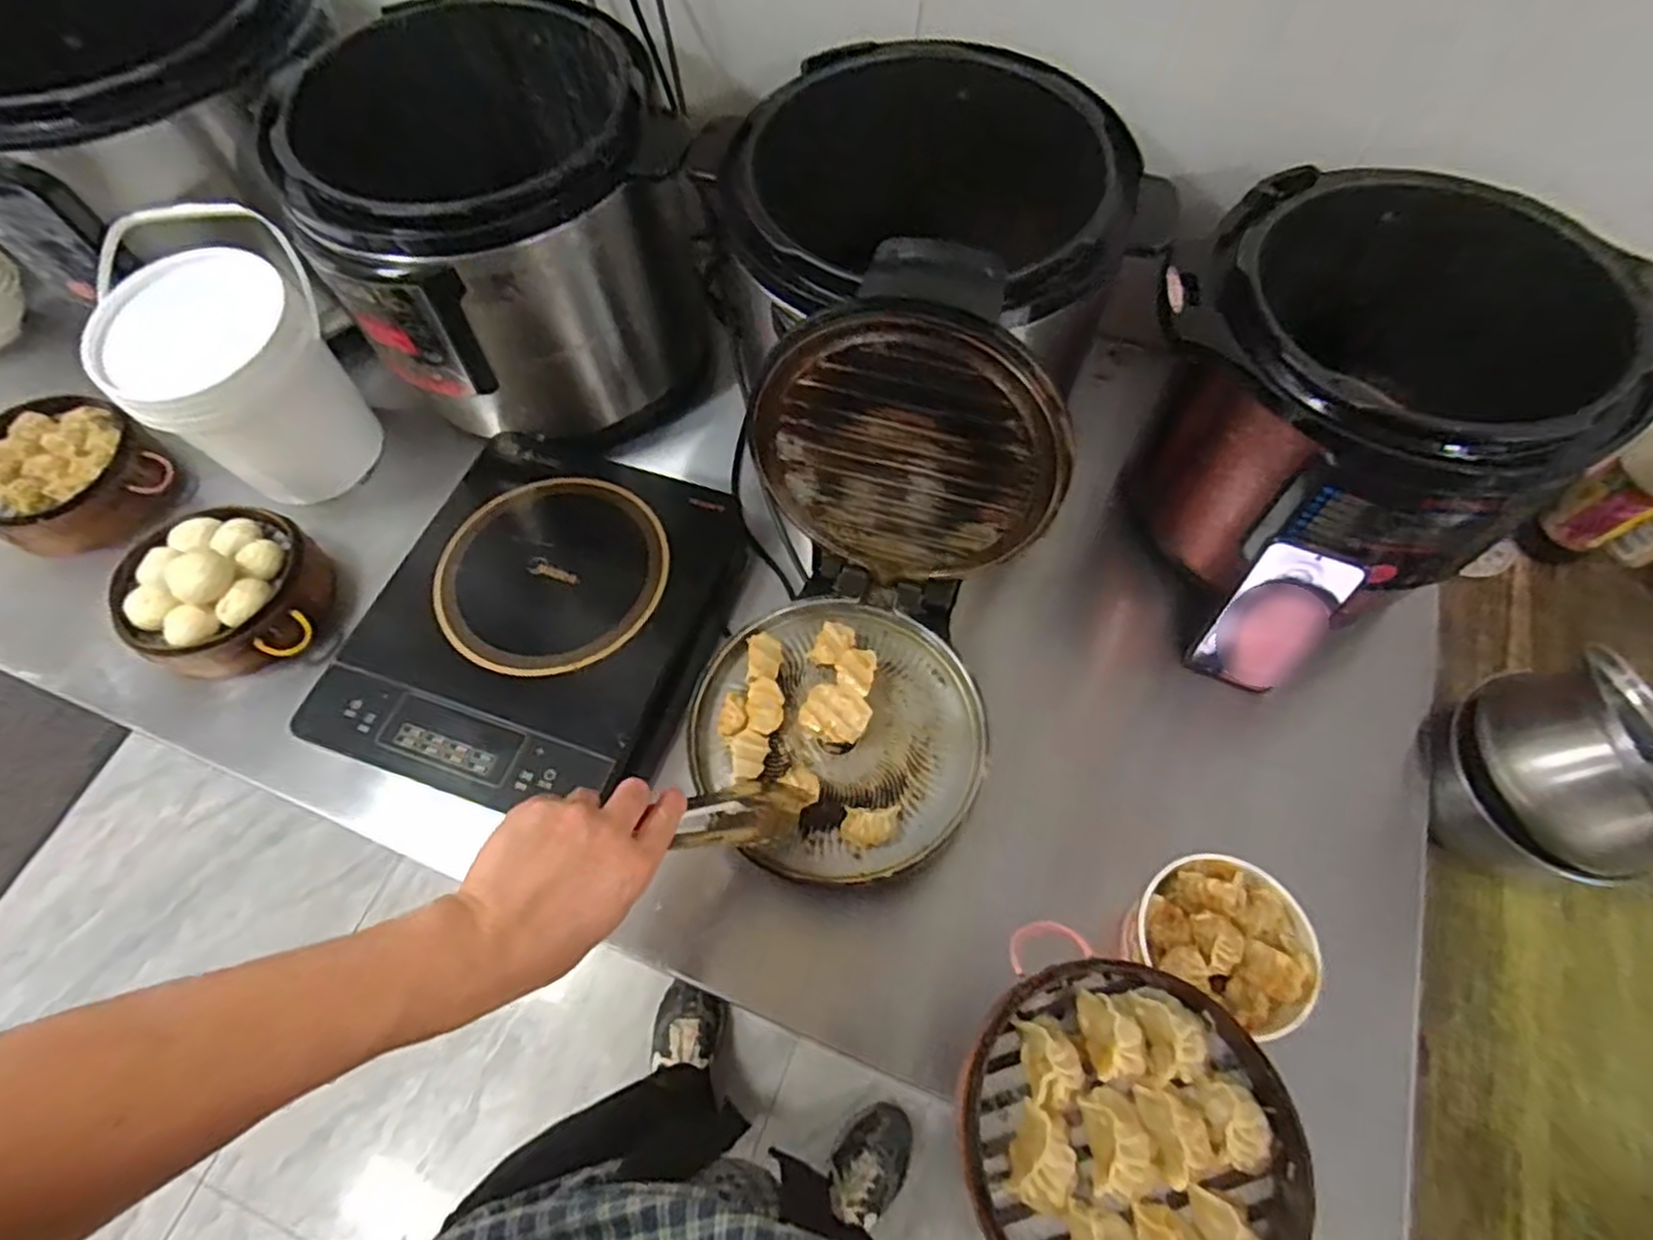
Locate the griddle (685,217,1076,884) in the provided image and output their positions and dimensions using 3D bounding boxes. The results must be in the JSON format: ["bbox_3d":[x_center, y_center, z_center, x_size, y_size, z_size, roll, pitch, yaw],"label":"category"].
[{"bbox_3d":[0.028,-0.023,0.561,0.232,0.273,0.366,15,65,8],"label":"griddle"}]

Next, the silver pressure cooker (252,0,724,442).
[{"bbox_3d":[-0.323,-0.388,0.780,0.327,0.268,0.317,-29,67,-12],"label":"silver pressure cooker"}]

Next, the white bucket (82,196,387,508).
[{"bbox_3d":[-0.593,-0.251,0.780,0.179,0.188,0.214,-37,69,-15],"label":"white bucket"}]

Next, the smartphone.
[{"bbox_3d":[0.375,0.005,0.647,0.076,0.171,0.015,30,52,19],"label":"smartphone"}]

